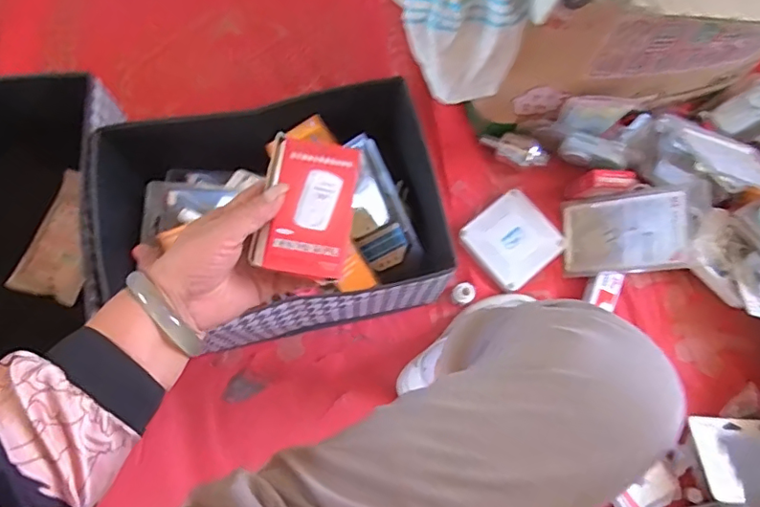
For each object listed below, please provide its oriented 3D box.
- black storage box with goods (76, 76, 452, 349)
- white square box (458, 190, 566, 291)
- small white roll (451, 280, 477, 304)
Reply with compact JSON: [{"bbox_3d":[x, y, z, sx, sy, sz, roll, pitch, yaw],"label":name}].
[{"bbox_3d":[-0.151,-0.038,0.745,0.445,0.174,0.286,-12,74,-6],"label":"black storage box with goods"},{"bbox_3d":[0.205,-0.021,0.828,0.134,0.031,0.125,-38,78,-12],"label":"white square box"},{"bbox_3d":[0.126,0.060,0.803,0.031,0.023,0.036,44,76,10],"label":"small white roll"}]

